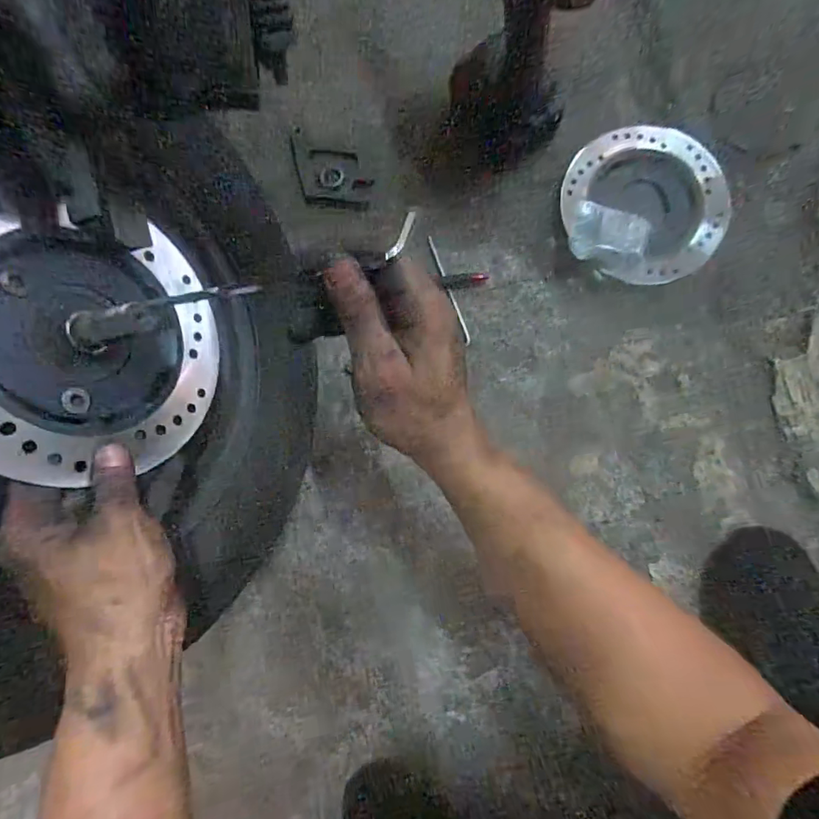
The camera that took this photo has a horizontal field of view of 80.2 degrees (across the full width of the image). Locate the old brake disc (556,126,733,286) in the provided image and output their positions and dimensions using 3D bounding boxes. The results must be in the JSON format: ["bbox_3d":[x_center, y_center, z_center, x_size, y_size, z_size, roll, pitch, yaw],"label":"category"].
[{"bbox_3d":[0.252,-0.221,0.520,0.170,0.018,0.174,-1,84,6],"label":"old brake disc"}]

